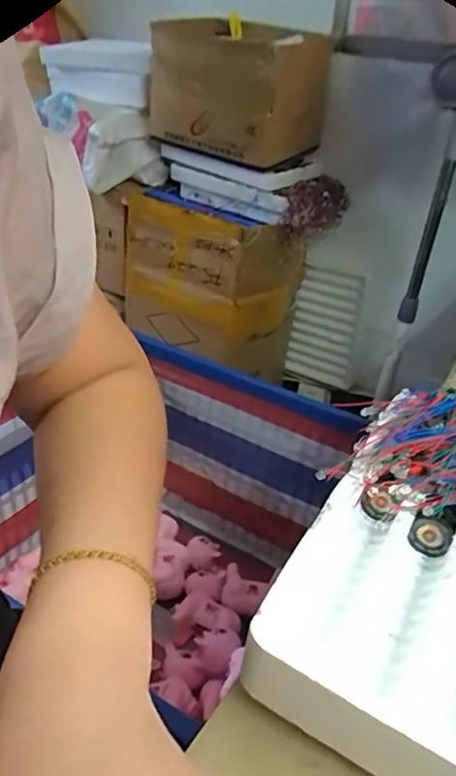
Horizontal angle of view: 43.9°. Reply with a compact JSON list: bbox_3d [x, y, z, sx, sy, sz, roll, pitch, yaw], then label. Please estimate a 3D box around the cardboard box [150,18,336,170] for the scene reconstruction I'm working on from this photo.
[{"bbox_3d":[0.037,-0.780,1.488,0.445,0.280,0.352,17,33,18],"label":"cardboard box"}]

